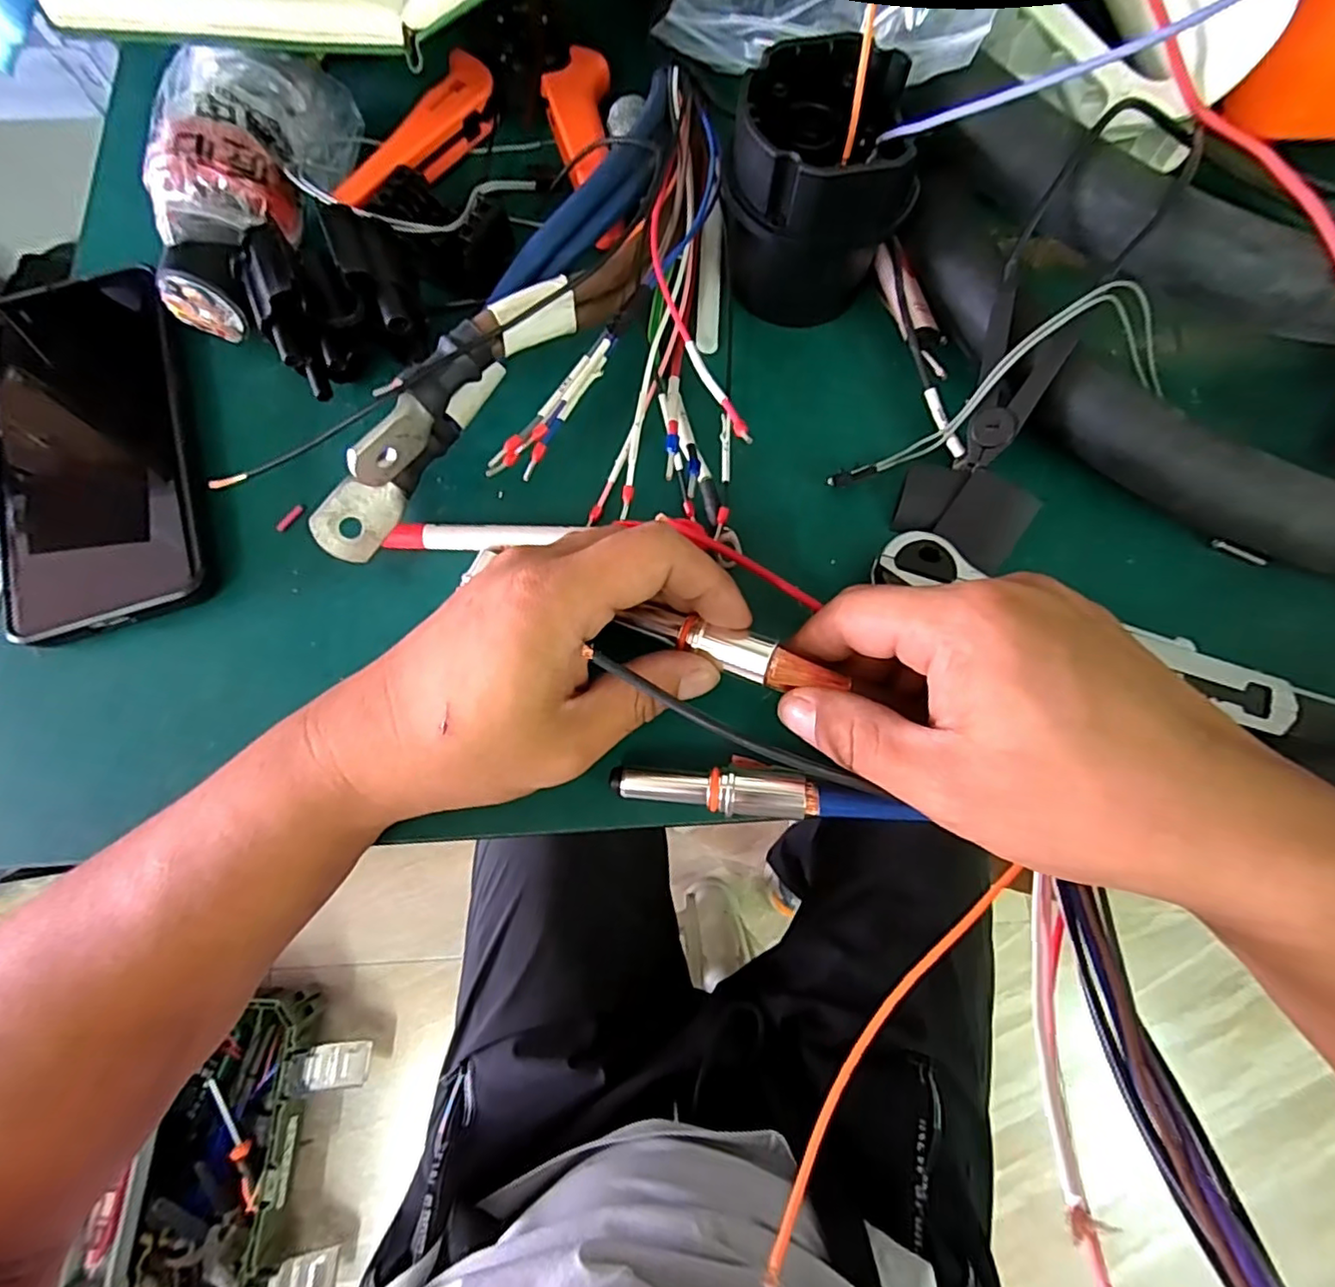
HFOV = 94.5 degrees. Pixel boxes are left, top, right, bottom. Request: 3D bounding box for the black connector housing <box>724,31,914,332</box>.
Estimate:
[{"bbox_3d":[0.061,-0.182,0.254,0.071,0.071,0.069,11,76,3],"label":"black connector housing"}]

